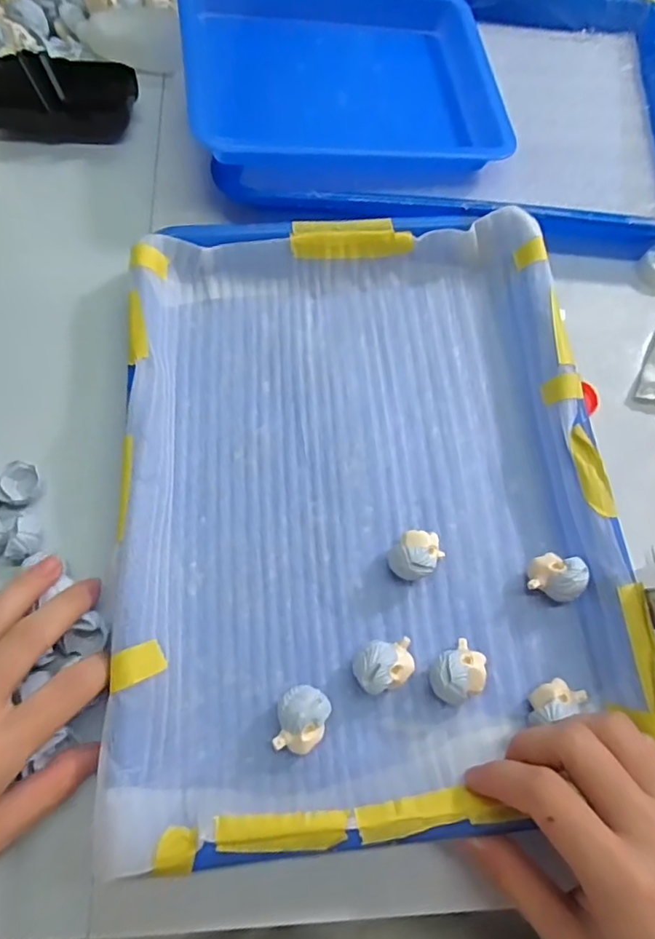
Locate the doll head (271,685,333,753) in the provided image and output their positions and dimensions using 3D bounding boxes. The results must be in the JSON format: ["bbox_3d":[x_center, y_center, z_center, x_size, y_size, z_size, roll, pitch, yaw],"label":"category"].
[{"bbox_3d":[-0.012,0.115,0.255,0.023,0.022,0.027,13,70,3],"label":"doll head"}]

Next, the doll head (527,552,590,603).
[{"bbox_3d":[0.117,0.056,0.283,0.028,0.023,0.024,-21,72,-9],"label":"doll head"}]

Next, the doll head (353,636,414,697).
[{"bbox_3d":[0.027,0.094,0.264,0.029,0.022,0.022,-16,71,-7],"label":"doll head"}]

